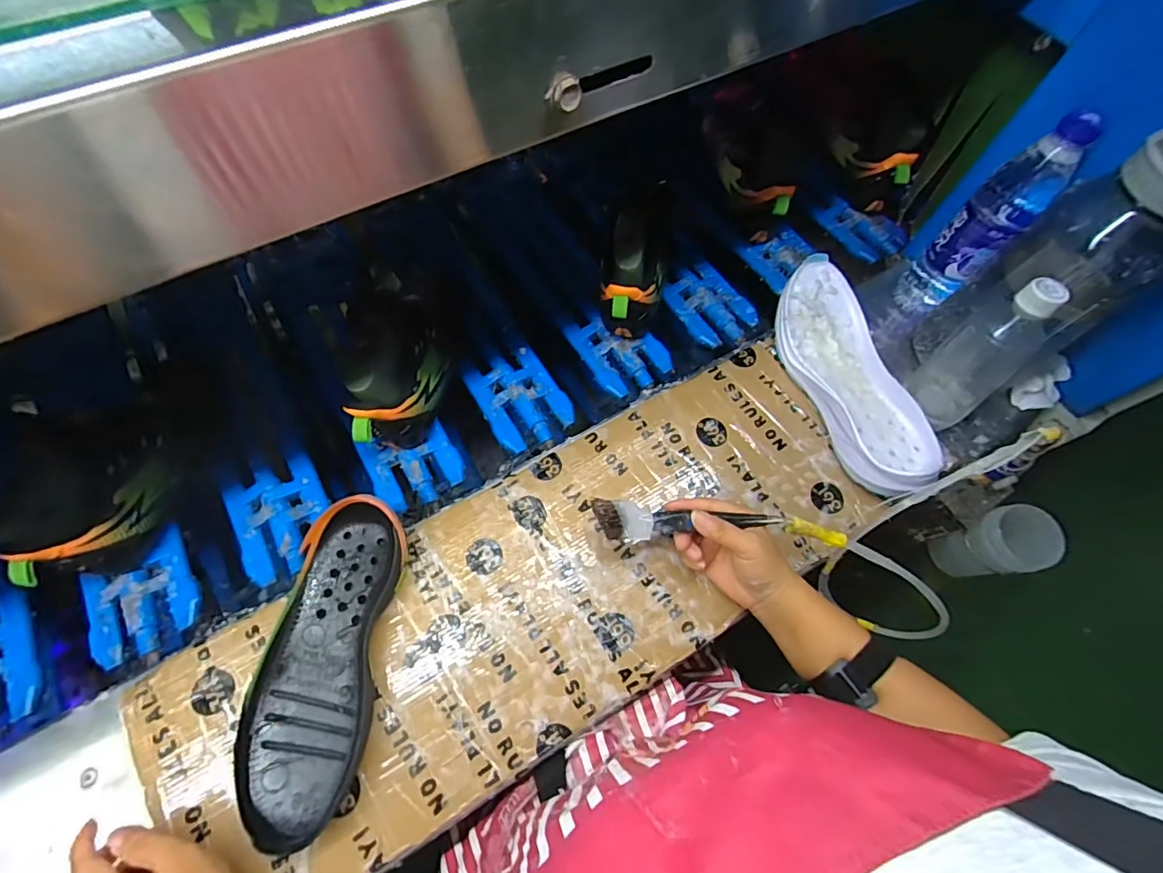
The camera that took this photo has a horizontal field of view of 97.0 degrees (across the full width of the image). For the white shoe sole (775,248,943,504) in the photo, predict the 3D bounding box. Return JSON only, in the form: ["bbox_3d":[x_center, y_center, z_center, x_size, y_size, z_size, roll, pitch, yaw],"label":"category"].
[{"bbox_3d":[0.295,-0.067,0.571,0.107,0.046,0.280,-10,63,-8],"label":"white shoe sole"}]

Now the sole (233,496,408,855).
[{"bbox_3d":[-0.215,0.181,0.429,0.092,0.051,0.249,6,62,1],"label":"sole"}]

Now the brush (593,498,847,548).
[{"bbox_3d":[0.121,0.083,0.454,0.223,0.009,0.034,6,88,-2],"label":"brush"}]

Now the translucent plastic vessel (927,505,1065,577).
[{"bbox_3d":[0.511,0.139,0.643,0.066,0.135,0.072,1,63,-2],"label":"translucent plastic vessel"}]

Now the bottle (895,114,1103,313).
[{"bbox_3d":[0.432,-0.224,0.556,0.058,0.242,0.055,41,68,17],"label":"bottle"}]

